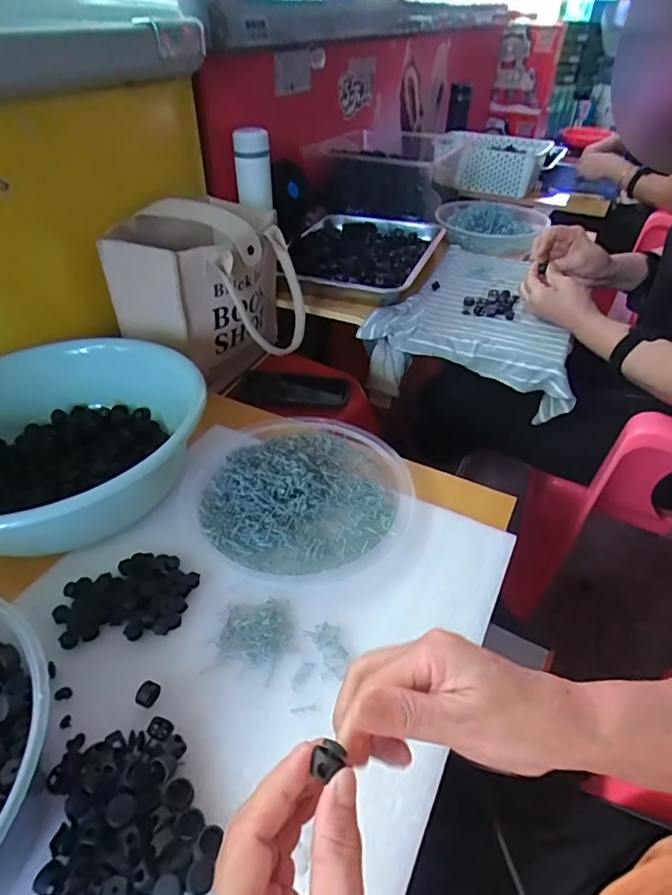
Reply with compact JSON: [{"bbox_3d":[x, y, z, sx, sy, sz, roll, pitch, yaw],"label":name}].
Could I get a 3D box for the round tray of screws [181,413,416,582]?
[{"bbox_3d":[-0.046,0.042,0.564,0.245,0.027,0.231,1,41,-1],"label":"round tray of screws"}]

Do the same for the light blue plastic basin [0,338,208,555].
[{"bbox_3d":[-0.288,-0.007,0.555,0.297,0.093,0.250,-22,46,-25],"label":"light blue plastic basin"}]

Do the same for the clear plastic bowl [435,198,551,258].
[{"bbox_3d":[0.303,-0.440,0.996,0.204,0.052,0.210,1,41,-1],"label":"clear plastic bowl"}]

